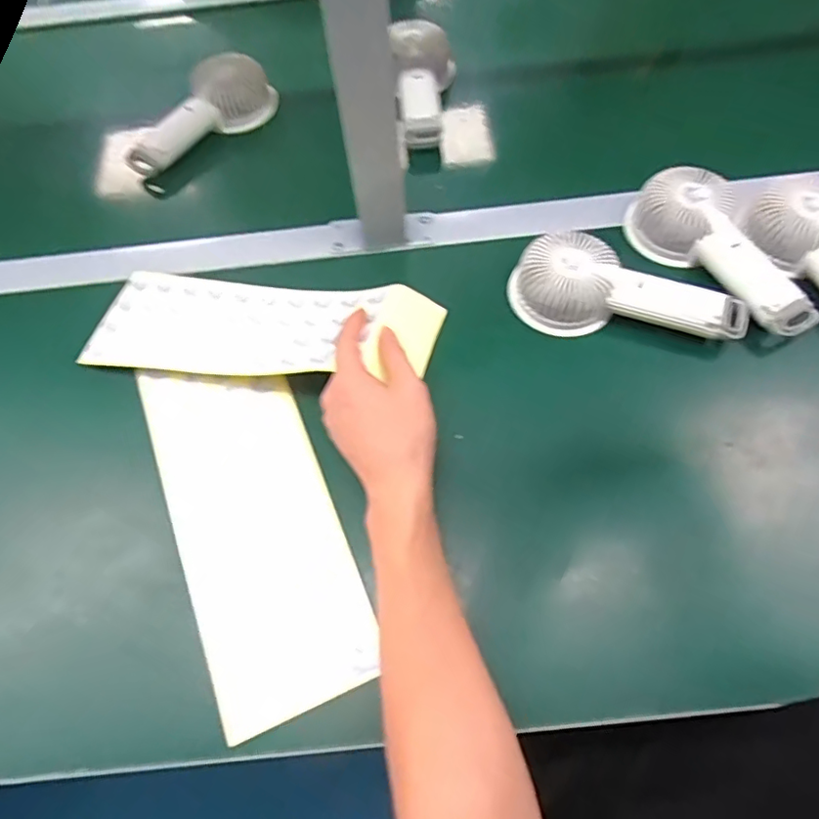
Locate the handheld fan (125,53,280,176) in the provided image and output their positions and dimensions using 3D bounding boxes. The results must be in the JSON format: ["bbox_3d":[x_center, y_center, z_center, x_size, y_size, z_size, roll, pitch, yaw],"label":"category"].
[{"bbox_3d":[-0.223,-0.313,0.597,0.174,0.043,0.062,-40,69,-15],"label":"handheld fan"}]

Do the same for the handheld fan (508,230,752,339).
[{"bbox_3d":[0.175,-0.091,0.455,0.180,0.042,0.067,16,66,11],"label":"handheld fan"}]

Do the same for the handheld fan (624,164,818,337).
[{"bbox_3d":[0.268,-0.135,0.475,0.082,0.040,0.176,-37,68,-14],"label":"handheld fan"}]

